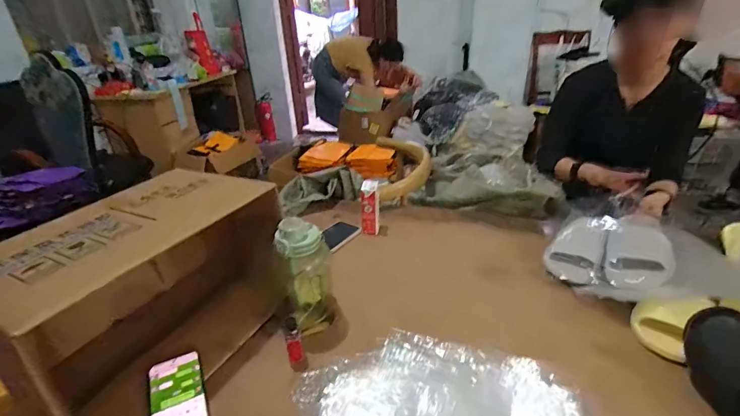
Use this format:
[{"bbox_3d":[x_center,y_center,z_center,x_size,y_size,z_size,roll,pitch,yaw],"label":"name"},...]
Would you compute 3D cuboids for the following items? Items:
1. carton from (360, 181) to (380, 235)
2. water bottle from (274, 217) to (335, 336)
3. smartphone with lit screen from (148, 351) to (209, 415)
[{"bbox_3d":[0.000,-0.001,0.955,0.049,0.142,0.042,-1,6,4],"label":"carton"},{"bbox_3d":[-0.110,0.126,0.657,0.088,0.208,0.084,-8,28,-9],"label":"water bottle"},{"bbox_3d":[-0.283,0.291,0.550,0.074,0.011,0.166,-12,40,-28],"label":"smartphone with lit screen"}]

